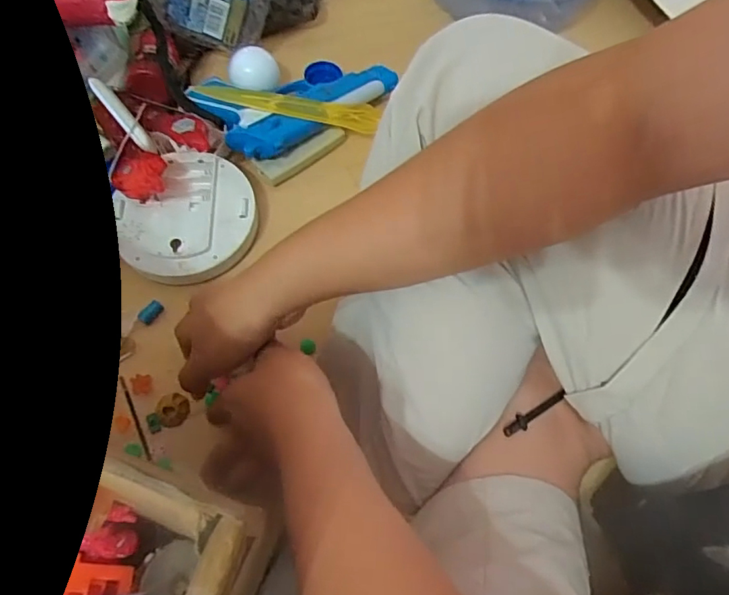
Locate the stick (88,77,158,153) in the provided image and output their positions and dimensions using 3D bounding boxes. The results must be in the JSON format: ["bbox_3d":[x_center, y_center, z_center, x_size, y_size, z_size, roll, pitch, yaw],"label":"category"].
[{"bbox_3d":[-0.228,-0.171,0.492,0.015,0.015,0.085,-41,94,-20],"label":"stick"}]

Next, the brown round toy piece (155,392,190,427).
[{"bbox_3d":[-0.162,0.093,0.434,0.028,0.011,0.027,2,64,-3],"label":"brown round toy piece"}]

